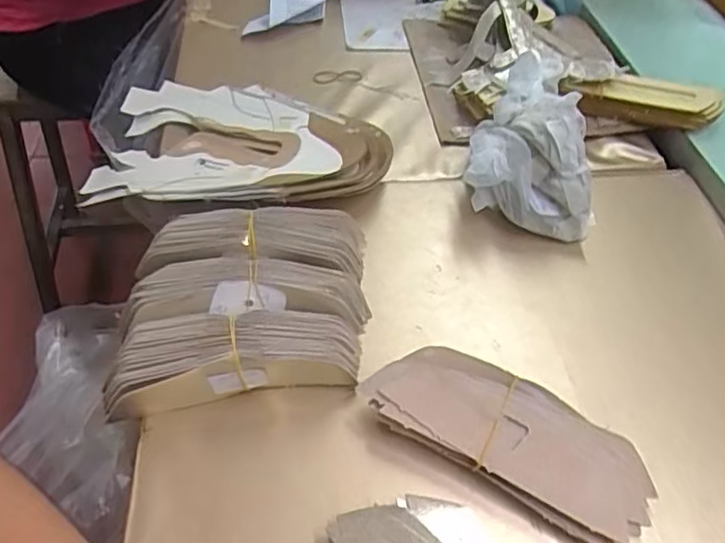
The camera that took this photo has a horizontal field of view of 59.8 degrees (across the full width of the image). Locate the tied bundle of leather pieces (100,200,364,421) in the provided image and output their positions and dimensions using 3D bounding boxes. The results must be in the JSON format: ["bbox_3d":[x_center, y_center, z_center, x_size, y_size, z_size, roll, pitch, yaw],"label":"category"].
[{"bbox_3d":[-0.085,0.023,0.480,0.178,0.059,0.165,-3,47,-6],"label":"tied bundle of leather pieces"}]

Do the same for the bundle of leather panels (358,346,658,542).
[{"bbox_3d":[0.099,0.111,0.430,0.188,0.033,0.077,26,51,20],"label":"bundle of leather panels"}]

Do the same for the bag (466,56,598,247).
[{"bbox_3d":[0.162,-0.121,0.601,0.113,0.099,0.163,10,48,6],"label":"bag"}]

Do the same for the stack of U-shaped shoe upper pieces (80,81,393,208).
[{"bbox_3d":[-0.123,-0.132,0.635,0.294,0.036,0.210,3,47,0],"label":"stack of U-shaped shoe upper pieces"}]

